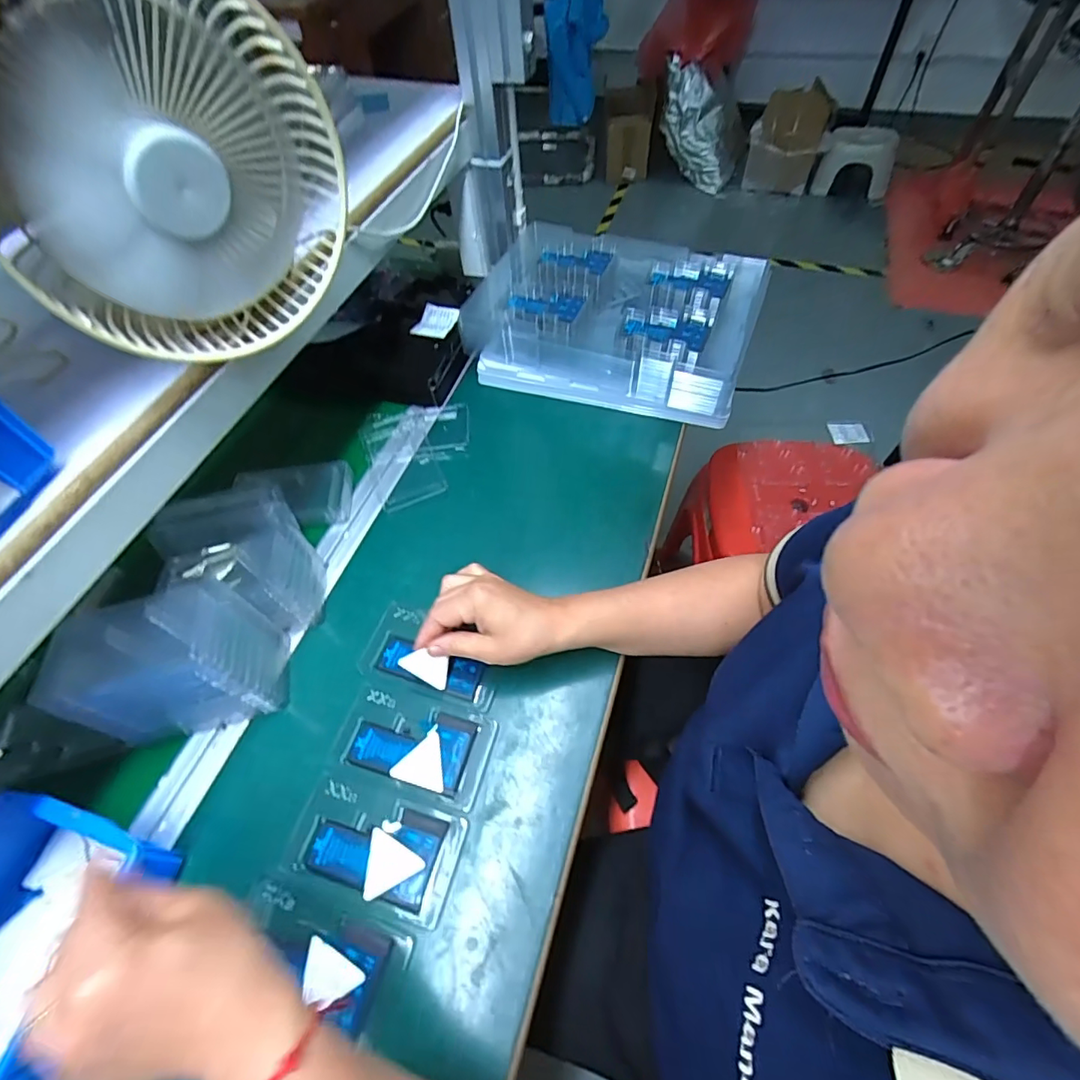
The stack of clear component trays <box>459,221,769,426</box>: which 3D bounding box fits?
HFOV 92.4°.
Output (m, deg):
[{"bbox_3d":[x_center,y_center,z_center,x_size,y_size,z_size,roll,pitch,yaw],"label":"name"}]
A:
[{"bbox_3d":[0.098,-0.304,0.691,0.350,0.097,0.262,18,59,10],"label":"stack of clear component trays"}]

